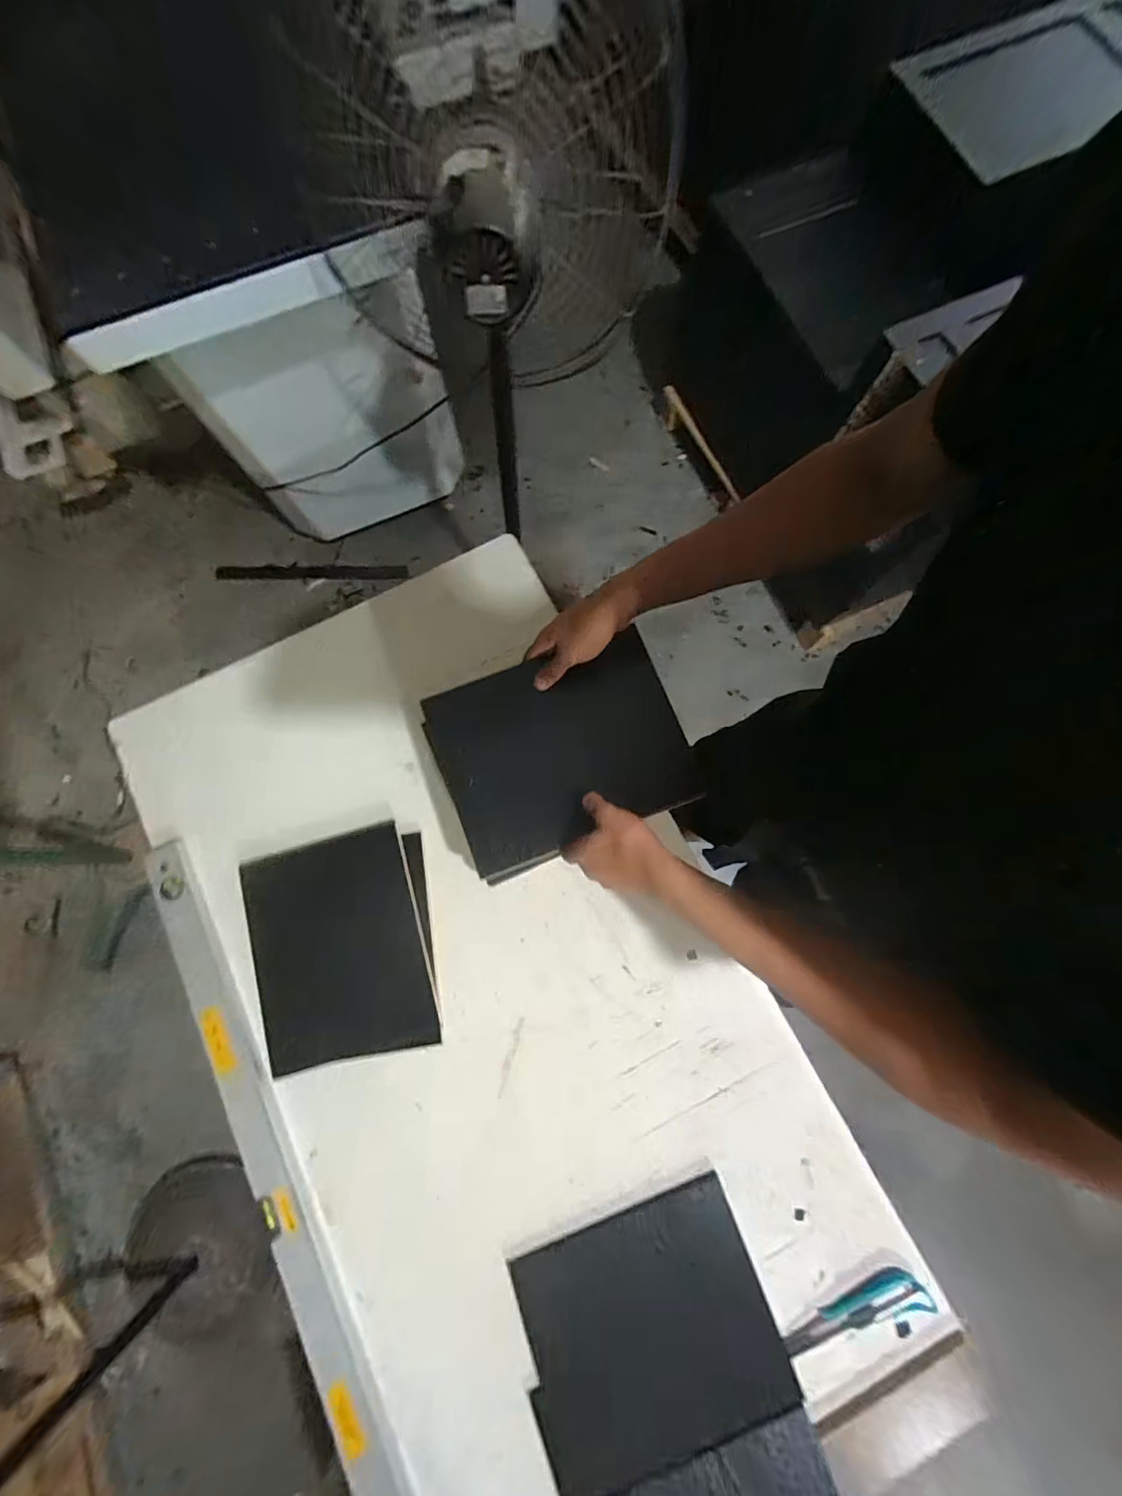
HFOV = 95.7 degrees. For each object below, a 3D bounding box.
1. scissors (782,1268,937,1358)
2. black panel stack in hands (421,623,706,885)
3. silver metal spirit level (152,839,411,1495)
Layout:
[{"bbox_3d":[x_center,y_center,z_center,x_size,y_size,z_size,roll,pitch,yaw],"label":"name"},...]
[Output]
[{"bbox_3d":[0.353,0.673,0.610,0.183,0.015,0.045,-14,79,-2],"label":"scissors"},{"bbox_3d":[0.001,0.004,0.636,0.295,0.021,0.237,-22,96,-2],"label":"black panel stack in hands"},{"bbox_3d":[-0.346,0.567,0.630,0.061,0.022,0.957,-27,80,-4],"label":"silver metal spirit level"}]

